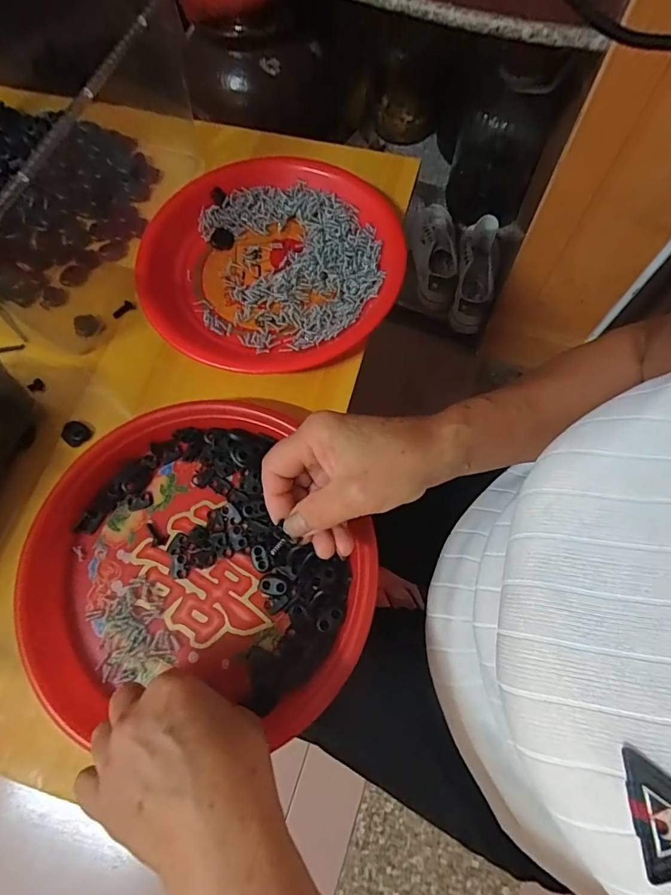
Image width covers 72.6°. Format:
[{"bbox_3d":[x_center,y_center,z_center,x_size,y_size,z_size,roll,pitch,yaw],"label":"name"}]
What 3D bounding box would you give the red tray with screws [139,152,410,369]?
[{"bbox_3d":[-0.055,-0.167,0.401,0.224,0.027,0.205,-25,71,-7],"label":"red tray with screws"}]

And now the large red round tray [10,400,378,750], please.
[{"bbox_3d":[-0.097,0.073,0.325,0.241,0.026,0.212,-1,70,2],"label":"large red round tray"}]

